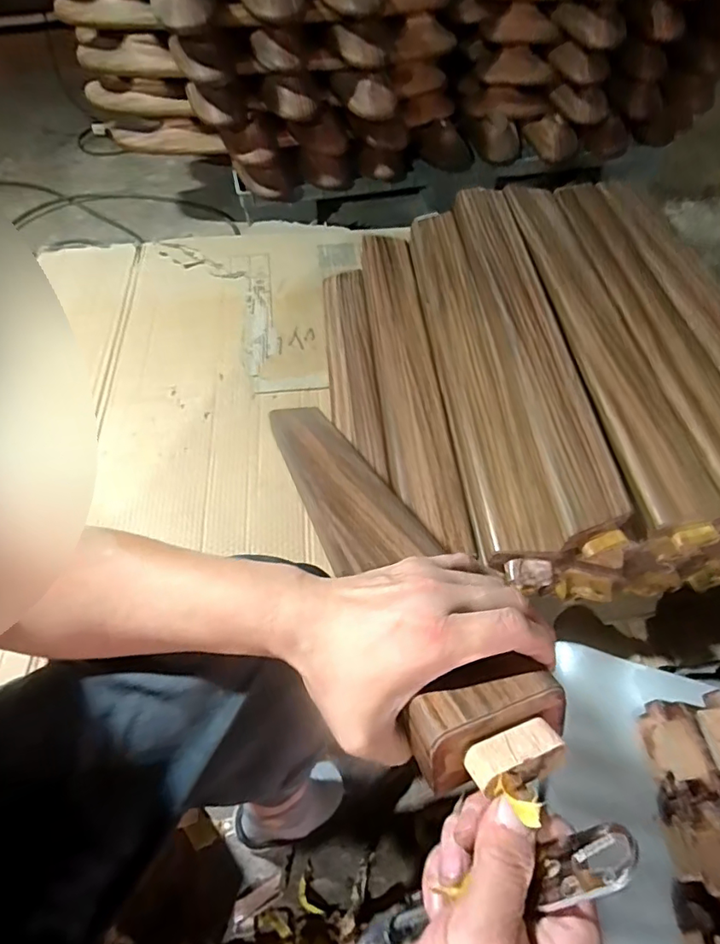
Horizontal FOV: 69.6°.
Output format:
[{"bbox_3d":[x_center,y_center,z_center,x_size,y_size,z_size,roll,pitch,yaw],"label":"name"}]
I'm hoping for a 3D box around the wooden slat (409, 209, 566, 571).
[{"bbox_3d":[0.147,-0.167,0.727,0.087,0.023,0.623,-20,54,21],"label":"wooden slat"}]

